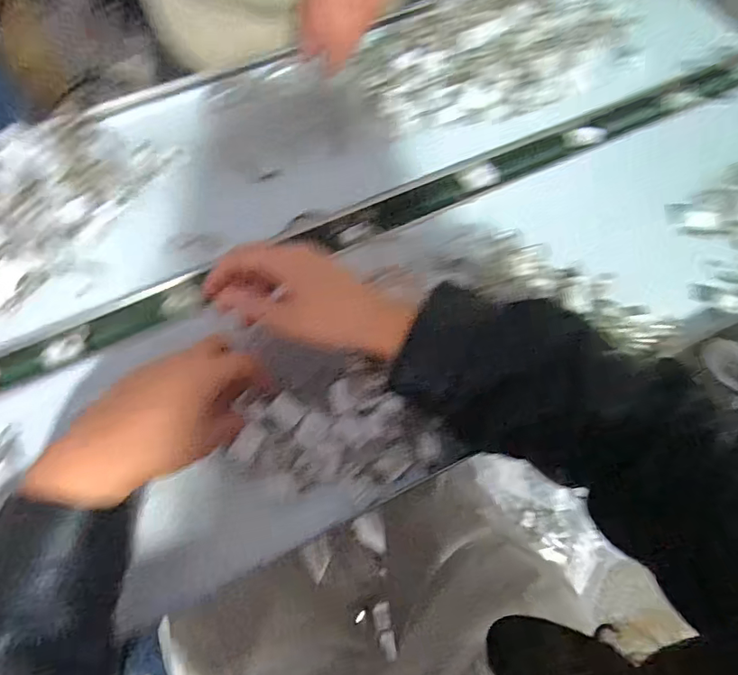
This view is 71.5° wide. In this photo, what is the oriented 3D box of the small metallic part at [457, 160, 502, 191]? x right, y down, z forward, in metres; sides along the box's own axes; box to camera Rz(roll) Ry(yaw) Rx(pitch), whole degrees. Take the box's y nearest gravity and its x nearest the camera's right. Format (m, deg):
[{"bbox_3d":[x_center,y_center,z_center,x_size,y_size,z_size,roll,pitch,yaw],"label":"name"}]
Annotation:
[{"bbox_3d":[0.116,-0.167,0.534,0.039,0.010,0.025,-22,68,-10],"label":"small metallic part"}]

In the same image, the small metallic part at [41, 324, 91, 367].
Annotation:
[{"bbox_3d":[-0.262,0.008,0.445,0.044,0.004,0.025,-34,71,-15],"label":"small metallic part"}]

